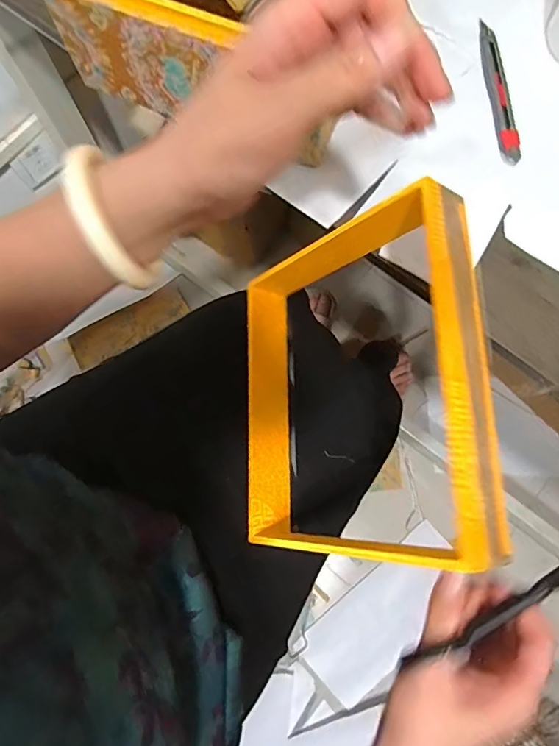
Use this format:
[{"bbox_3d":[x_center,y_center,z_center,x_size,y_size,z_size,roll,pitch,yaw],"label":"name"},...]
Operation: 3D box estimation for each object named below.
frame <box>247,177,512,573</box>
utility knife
[{"bbox_3d":[0.052,0.012,0.363,0.050,0.211,0.238,8,71,-32],"label":"frame"},{"bbox_3d":[0.195,-0.254,0.431,0.020,0.005,0.146,-2,76,-1],"label":"utility knife"}]

